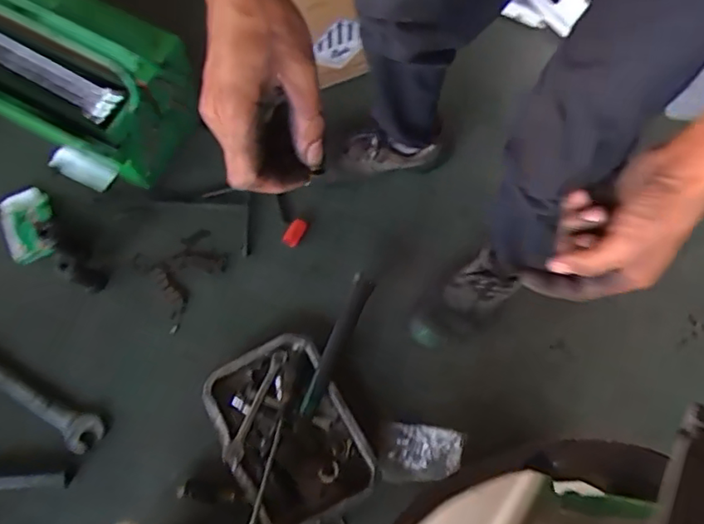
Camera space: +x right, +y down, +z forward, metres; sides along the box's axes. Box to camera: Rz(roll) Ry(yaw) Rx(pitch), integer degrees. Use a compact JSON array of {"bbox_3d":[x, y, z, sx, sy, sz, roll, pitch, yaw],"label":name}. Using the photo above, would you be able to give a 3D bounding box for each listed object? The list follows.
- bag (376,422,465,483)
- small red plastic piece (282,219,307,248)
[{"bbox_3d":[0.113,0.319,0.985,0.138,0.042,0.094,2,74,1],"label":"bag"},{"bbox_3d":[-0.108,-0.057,1.115,0.029,0.019,0.056,29,76,8],"label":"small red plastic piece"}]

